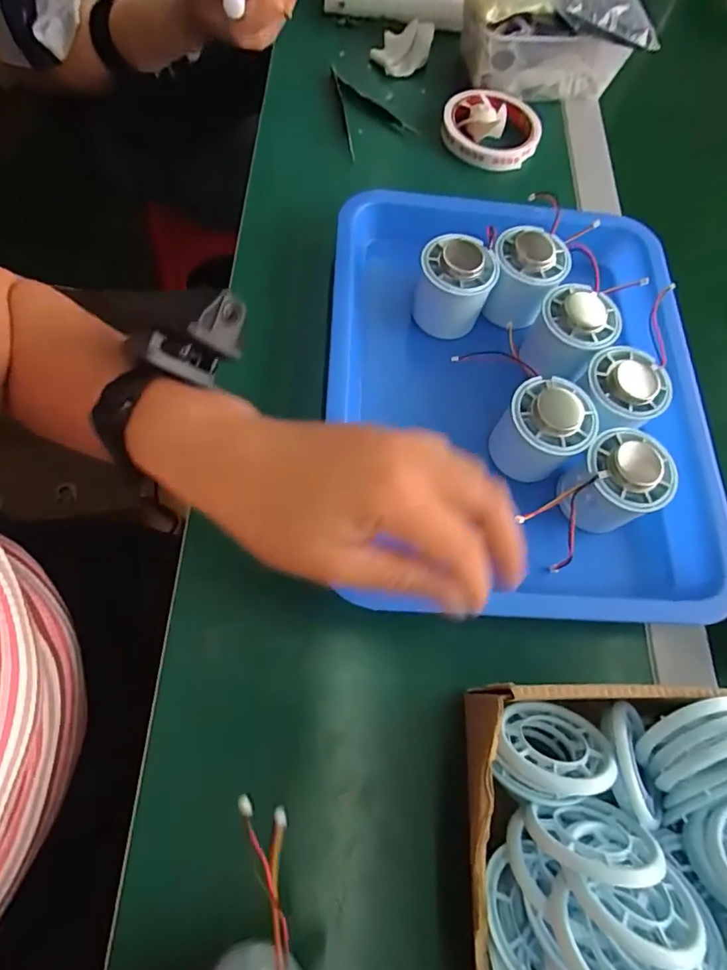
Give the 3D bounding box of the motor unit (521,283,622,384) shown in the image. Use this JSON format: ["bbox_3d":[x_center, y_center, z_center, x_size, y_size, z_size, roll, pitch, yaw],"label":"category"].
[{"bbox_3d":[0.148,-0.107,0.376,0.051,0.055,0.053,1,68,-2],"label":"motor unit"}]

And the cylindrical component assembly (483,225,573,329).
[{"bbox_3d":[0.123,-0.158,0.392,0.054,0.055,0.054,10,68,2],"label":"cylindrical component assembly"}]

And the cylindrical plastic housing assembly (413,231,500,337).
[{"bbox_3d":[0.066,-0.146,0.382,0.052,0.063,0.053,1,68,-2],"label":"cylindrical plastic housing assembly"}]

